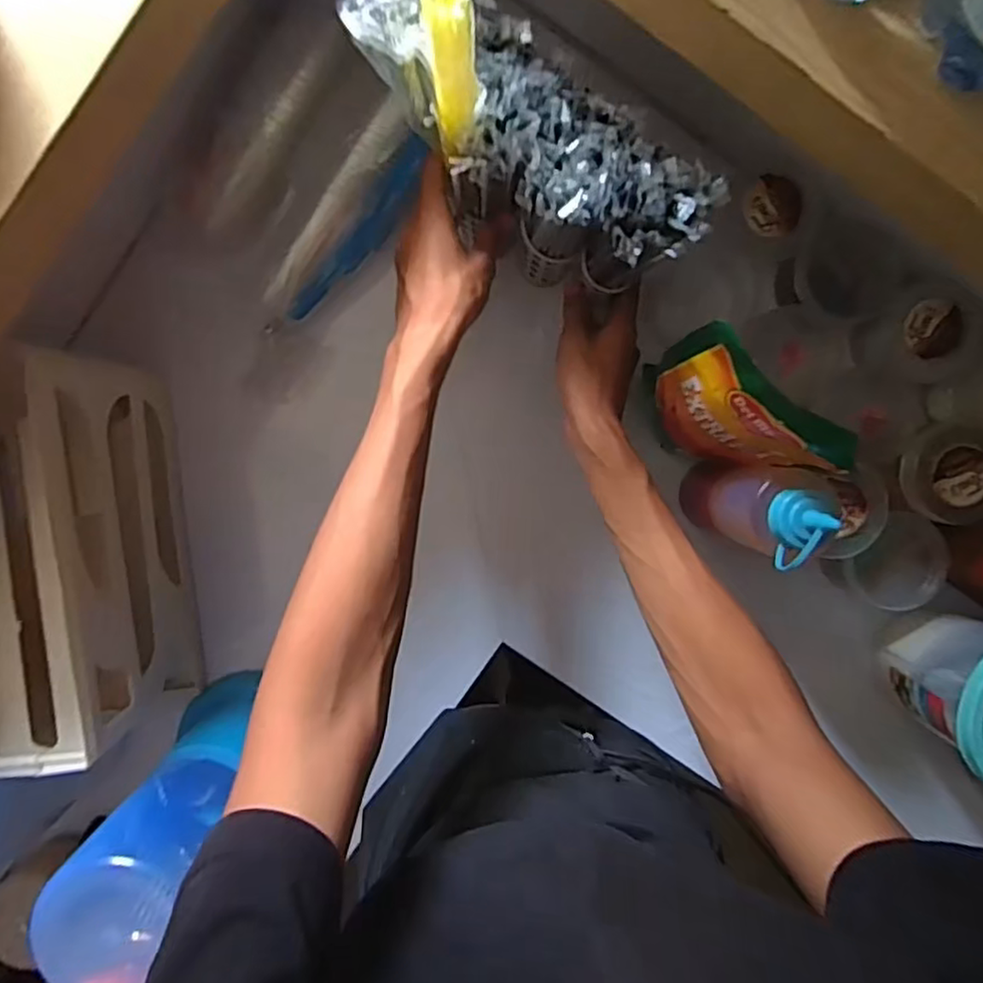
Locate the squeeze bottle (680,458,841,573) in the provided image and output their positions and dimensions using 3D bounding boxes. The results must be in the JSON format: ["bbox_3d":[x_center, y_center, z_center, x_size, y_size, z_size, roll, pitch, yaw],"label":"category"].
[{"bbox_3d":[0.219,0.013,0.537,0.060,0.214,0.068,10,95,-2],"label":"squeeze bottle"}]

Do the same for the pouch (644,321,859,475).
[{"bbox_3d":[0.177,-0.054,0.495,0.134,0.177,0.045,40,93,-4],"label":"pouch"}]

